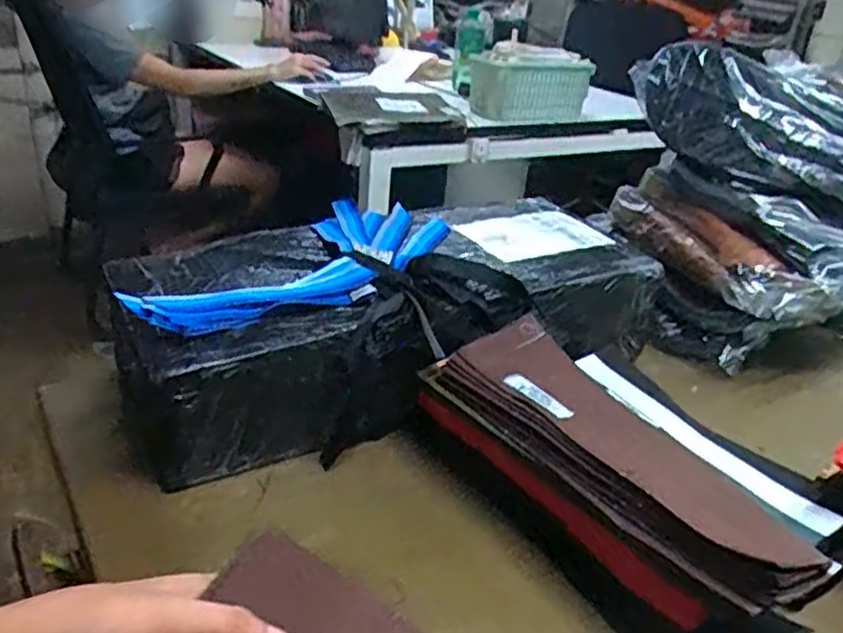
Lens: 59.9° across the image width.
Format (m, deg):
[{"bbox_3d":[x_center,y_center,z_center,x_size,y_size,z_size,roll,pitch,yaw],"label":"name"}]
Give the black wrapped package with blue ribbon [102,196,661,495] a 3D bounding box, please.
[{"bbox_3d":[-0.028,-0.005,0.711,0.495,0.137,0.228,-15,34,-31],"label":"black wrapped package with blue ribbon"}]

